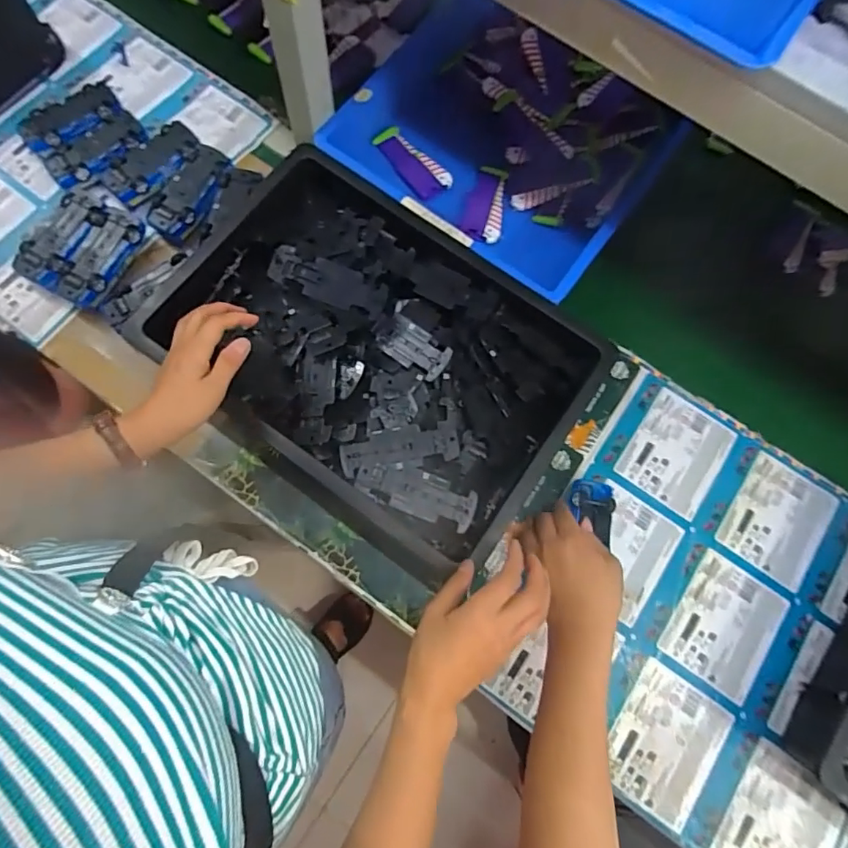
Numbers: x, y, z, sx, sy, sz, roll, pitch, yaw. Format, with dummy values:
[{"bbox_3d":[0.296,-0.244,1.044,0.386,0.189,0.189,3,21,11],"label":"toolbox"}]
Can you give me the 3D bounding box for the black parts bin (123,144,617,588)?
[{"bbox_3d":[-0.053,-0.076,0.604,0.445,0.107,0.323,34,76,7],"label":"black parts bin"}]

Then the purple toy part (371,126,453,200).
[{"bbox_3d":[-0.018,-0.361,0.734,0.055,0.021,0.118,-37,80,-14],"label":"purple toy part"}]

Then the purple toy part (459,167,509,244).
[{"bbox_3d":[0.084,-0.303,0.721,0.053,0.008,0.122,10,75,1],"label":"purple toy part"}]

